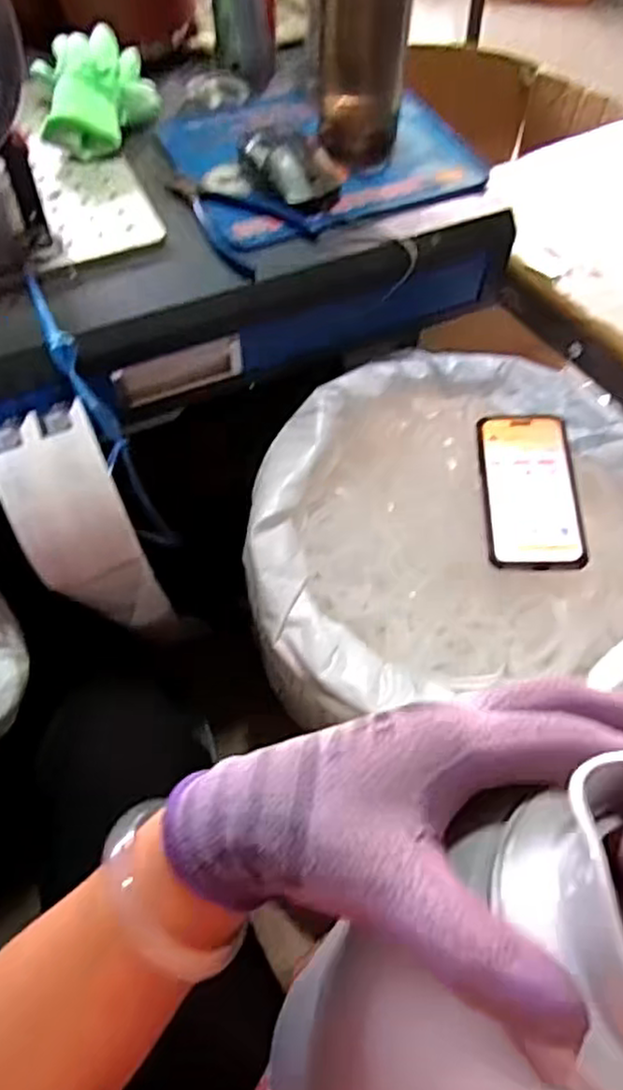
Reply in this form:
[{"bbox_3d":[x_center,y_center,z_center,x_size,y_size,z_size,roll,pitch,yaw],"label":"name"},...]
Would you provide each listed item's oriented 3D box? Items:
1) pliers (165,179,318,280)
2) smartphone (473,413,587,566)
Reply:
[{"bbox_3d":[-0.072,-0.271,0.573,0.135,0.012,0.077,37,64,22],"label":"pliers"},{"bbox_3d":[0.197,-0.053,0.623,0.082,0.013,0.163,0,63,7],"label":"smartphone"}]

